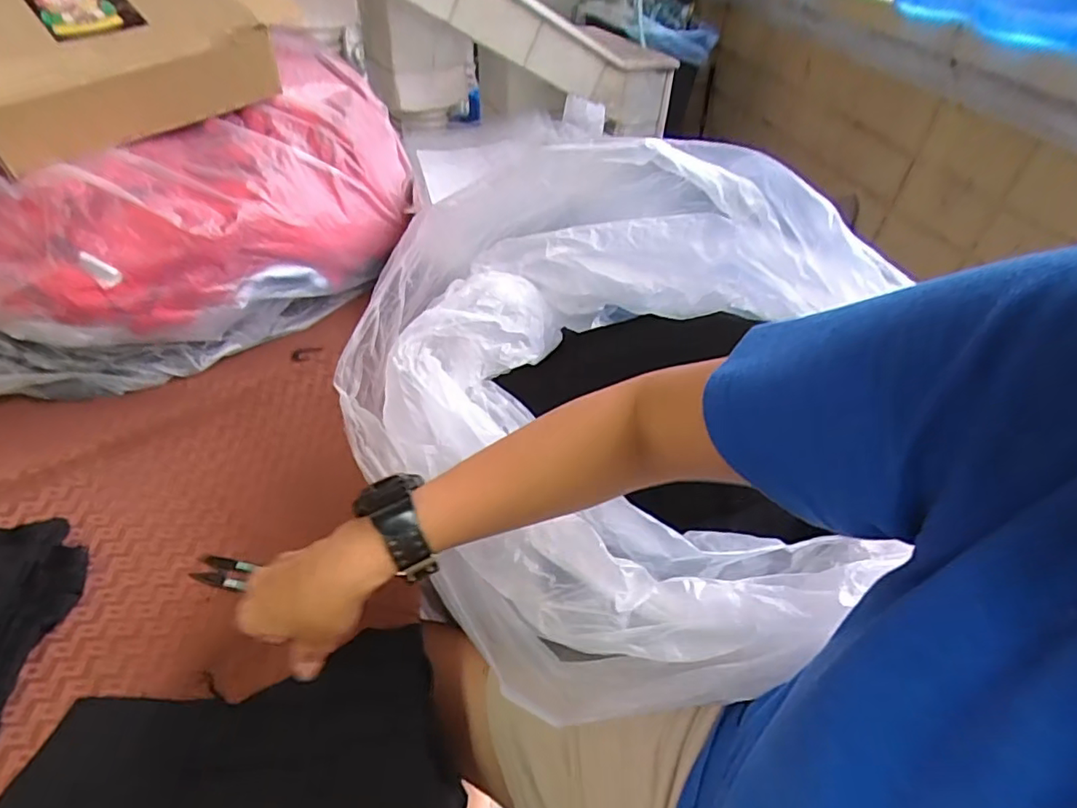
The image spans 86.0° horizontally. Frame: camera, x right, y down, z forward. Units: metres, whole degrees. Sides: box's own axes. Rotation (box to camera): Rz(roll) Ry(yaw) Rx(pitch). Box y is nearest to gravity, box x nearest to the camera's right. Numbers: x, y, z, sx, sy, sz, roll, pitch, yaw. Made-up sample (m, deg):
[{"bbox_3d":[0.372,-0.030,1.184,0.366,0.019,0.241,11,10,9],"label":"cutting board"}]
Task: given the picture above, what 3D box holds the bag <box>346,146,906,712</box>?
[{"bbox_3d":[0.073,-0.013,0.497,0.413,0.305,0.395,28,47,22],"label":"bag"}]

